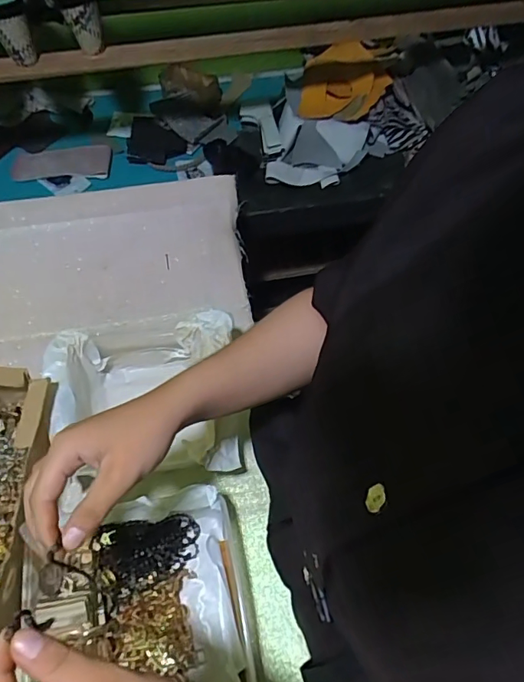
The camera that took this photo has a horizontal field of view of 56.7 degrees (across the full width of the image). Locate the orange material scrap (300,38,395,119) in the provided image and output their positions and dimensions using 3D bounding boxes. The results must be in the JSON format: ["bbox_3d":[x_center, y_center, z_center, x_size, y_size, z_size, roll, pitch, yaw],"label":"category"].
[{"bbox_3d":[0.161,-0.499,0.936,0.158,0.040,0.145,9,86,1],"label":"orange material scrap"}]

